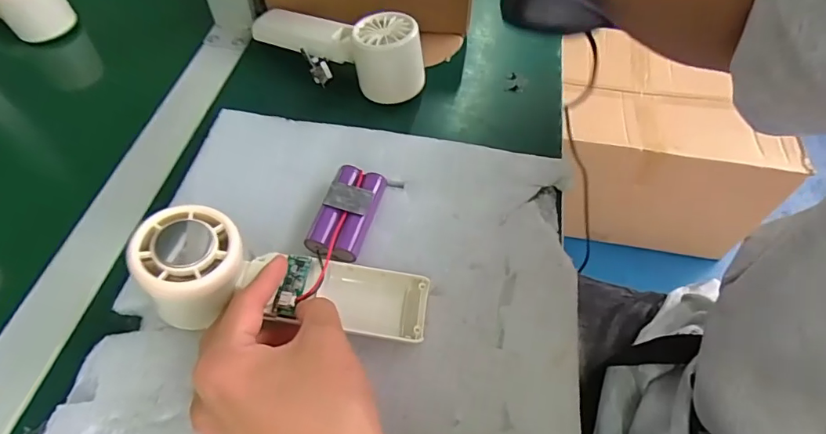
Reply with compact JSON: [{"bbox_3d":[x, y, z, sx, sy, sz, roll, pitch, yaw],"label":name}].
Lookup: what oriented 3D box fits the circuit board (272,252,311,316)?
[{"bbox_3d":[-0.071,0.038,0.282,0.014,0.008,0.039,8,52,5],"label":"circuit board"}]

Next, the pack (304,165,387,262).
[{"bbox_3d":[-0.044,-0.002,0.325,0.034,0.021,0.068,14,55,9],"label":"pack"}]

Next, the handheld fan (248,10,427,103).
[{"bbox_3d":[-0.066,-0.156,0.418,0.162,0.054,0.049,29,59,19],"label":"handheld fan"}]

